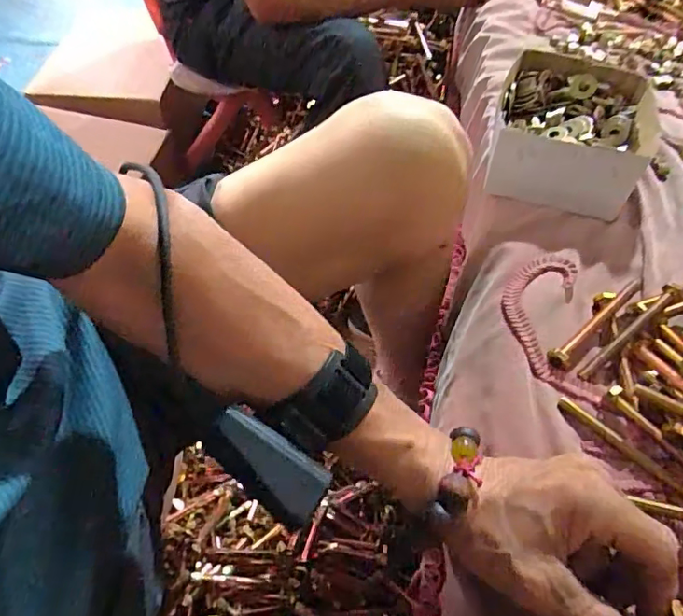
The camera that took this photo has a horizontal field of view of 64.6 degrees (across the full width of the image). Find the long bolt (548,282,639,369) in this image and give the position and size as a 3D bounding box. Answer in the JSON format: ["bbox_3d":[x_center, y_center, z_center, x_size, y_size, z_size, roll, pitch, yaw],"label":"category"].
[{"bbox_3d":[0.198,0.013,0.418,0.105,0.018,0.013,-30,58,-24],"label":"long bolt"}]

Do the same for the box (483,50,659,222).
[{"bbox_3d":[0.228,-0.177,0.540,0.143,0.067,0.179,16,52,11],"label":"box"}]

